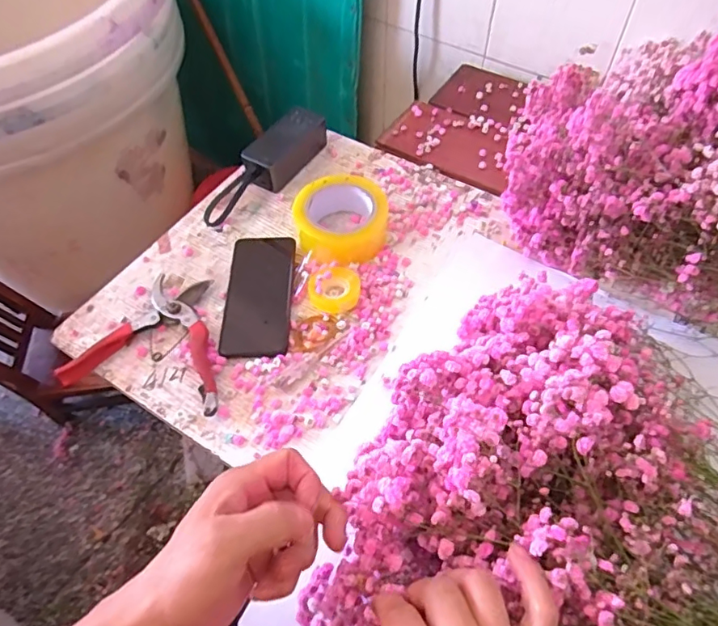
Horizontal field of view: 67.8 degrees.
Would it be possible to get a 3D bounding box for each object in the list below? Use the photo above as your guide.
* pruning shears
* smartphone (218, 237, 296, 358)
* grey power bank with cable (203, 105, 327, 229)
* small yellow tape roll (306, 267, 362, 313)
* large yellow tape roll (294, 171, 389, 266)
[{"bbox_3d":[-0.212,0.024,0.588,0.169,0.020,0.156,10,56,8],"label":"pruning shears"},{"bbox_3d":[-0.116,-0.024,0.623,0.076,0.013,0.168,0,55,1],"label":"smartphone"},{"bbox_3d":[-0.125,-0.200,0.720,0.048,0.056,0.219,30,61,20],"label":"grey power bank with cable"},{"bbox_3d":[-0.028,-0.027,0.614,0.061,0.017,0.060,0,55,1],"label":"small yellow tape roll"},{"bbox_3d":[-0.021,-0.117,0.663,0.114,0.050,0.123,0,55,1],"label":"large yellow tape roll"}]

